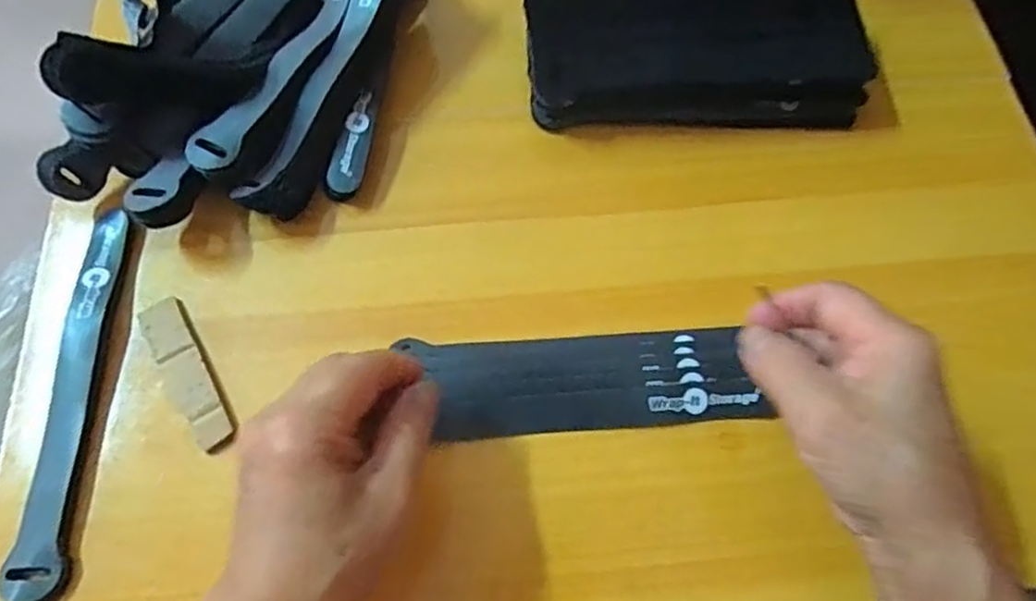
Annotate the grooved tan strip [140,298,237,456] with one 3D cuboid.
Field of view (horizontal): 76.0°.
[{"bbox_3d":[-0.170,0.038,0.342,0.022,0.004,0.089,-30,70,-12],"label":"grooved tan strip"}]

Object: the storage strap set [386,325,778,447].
[{"bbox_3d":[0.034,0.042,0.339,0.175,0.011,0.052,-1,67,-3],"label":"storage strap set"}]

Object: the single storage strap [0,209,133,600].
[{"bbox_3d":[-0.221,0.043,0.331,0.022,0.008,0.195,-1,67,-1],"label":"single storage strap"}]

